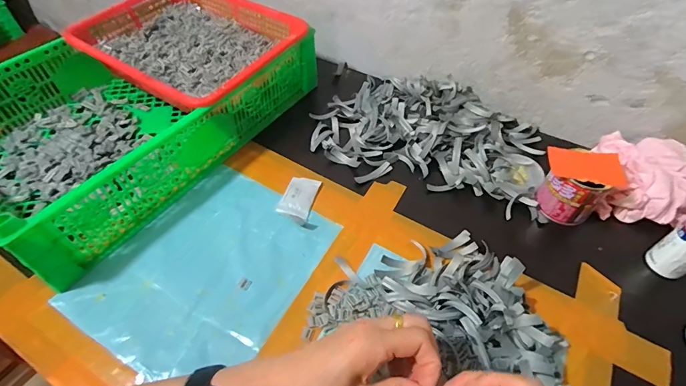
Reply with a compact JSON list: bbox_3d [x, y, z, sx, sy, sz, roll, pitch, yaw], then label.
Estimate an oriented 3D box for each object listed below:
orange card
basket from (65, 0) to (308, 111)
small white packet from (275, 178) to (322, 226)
[{"bbox_3d":[0.287,-0.031,0.446,0.078,0.005,0.047,8,57,9],"label":"orange card"},{"bbox_3d":[-0.226,-0.223,0.582,0.299,0.068,0.242,27,55,20],"label":"basket"},{"bbox_3d":[-0.056,0.005,0.487,0.039,0.006,0.072,13,51,10],"label":"small white packet"}]

